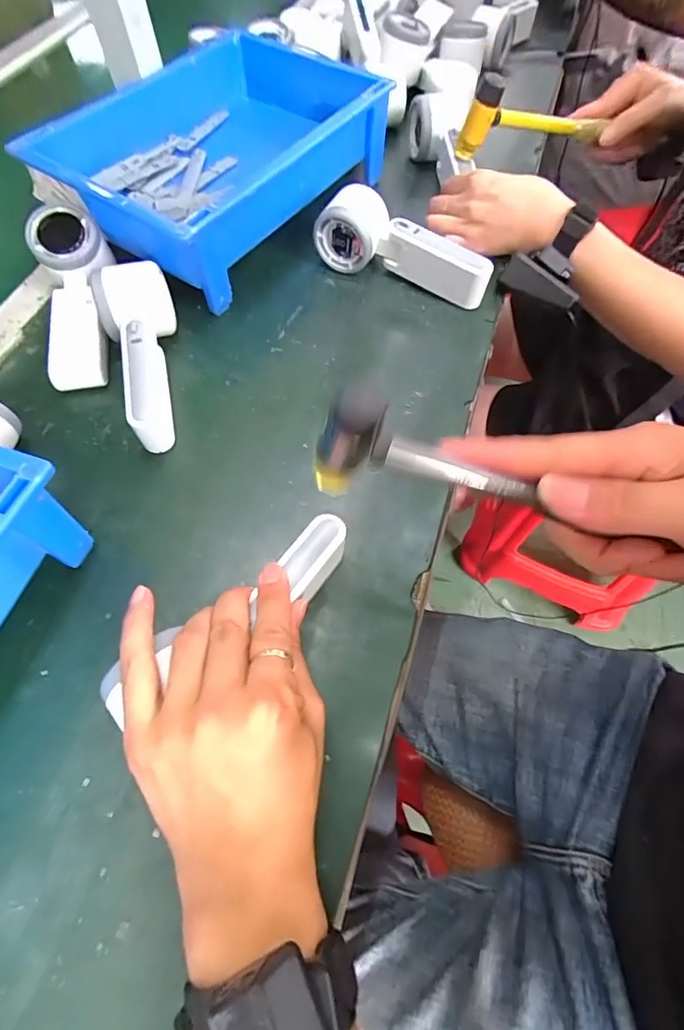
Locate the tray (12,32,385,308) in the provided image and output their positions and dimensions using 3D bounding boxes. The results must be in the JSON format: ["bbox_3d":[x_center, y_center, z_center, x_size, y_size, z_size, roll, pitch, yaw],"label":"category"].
[{"bbox_3d":[-0.121,-0.367,0.478,0.234,0.082,0.309,32,68,15],"label":"tray"}]

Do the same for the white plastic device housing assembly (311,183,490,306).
[{"bbox_3d":[0.059,-0.248,0.434,0.166,0.055,0.052,24,66,11],"label":"white plastic device housing assembly"}]

